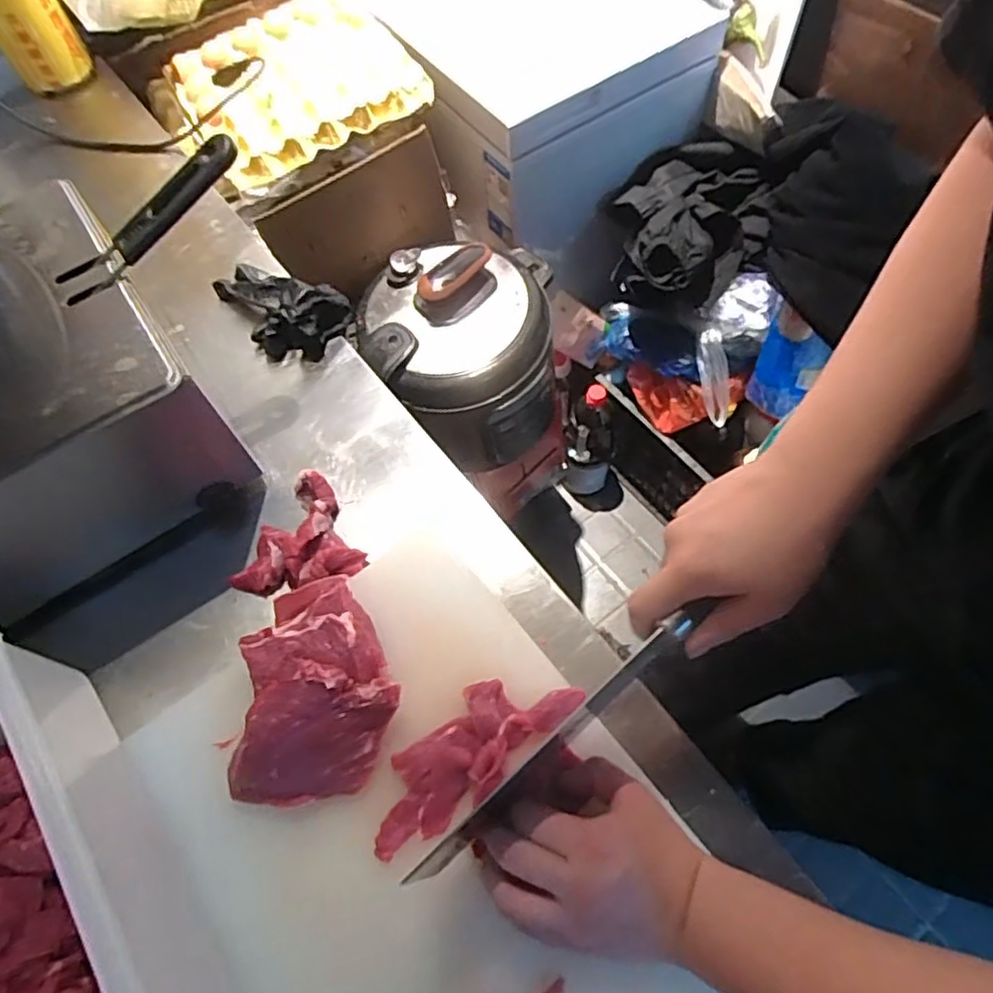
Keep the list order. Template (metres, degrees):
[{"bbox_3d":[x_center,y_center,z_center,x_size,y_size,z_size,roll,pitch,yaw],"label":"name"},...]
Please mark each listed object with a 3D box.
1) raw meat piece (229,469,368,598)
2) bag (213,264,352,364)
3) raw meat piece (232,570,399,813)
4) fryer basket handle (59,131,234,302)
[{"bbox_3d":[-0.179,0.040,0.570,0.104,0.023,0.100,-28,64,-12],"label":"raw meat piece"},{"bbox_3d":[-0.226,-0.203,0.691,0.145,0.040,0.092,40,70,21],"label":"bag"},{"bbox_3d":[-0.130,0.136,0.493,0.109,0.066,0.163,-2,62,2],"label":"raw meat piece"},{"bbox_3d":[-0.267,-0.213,0.512,0.170,0.019,0.032,-41,66,4],"label":"fryer basket handle"}]

